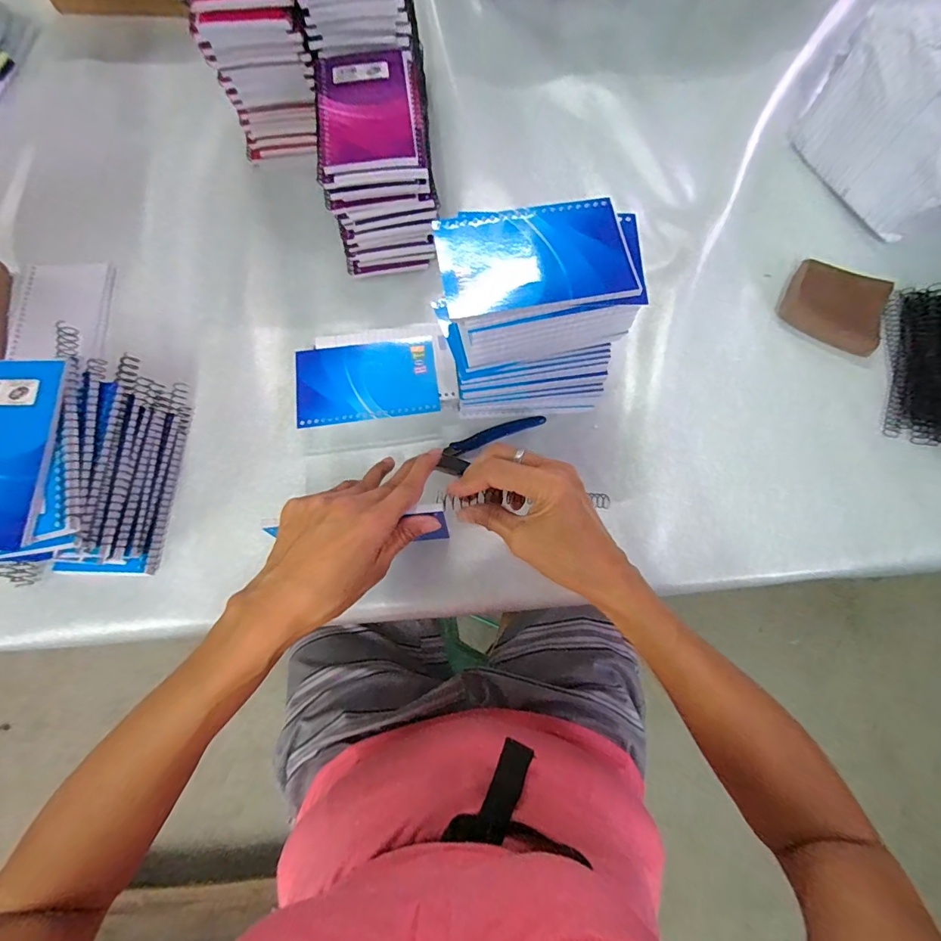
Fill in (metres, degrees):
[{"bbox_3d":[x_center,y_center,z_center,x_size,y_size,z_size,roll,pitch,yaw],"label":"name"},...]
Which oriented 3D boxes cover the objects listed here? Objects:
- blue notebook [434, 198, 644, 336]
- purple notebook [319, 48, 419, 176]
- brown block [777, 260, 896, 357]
[{"bbox_3d":[0.051,-0.147,0.313,0.140,0.011,0.083,-9,78,-2],"label":"blue notebook"},{"bbox_3d":[-0.090,-0.322,0.399,0.079,0.012,0.135,-6,73,-2],"label":"purple notebook"},{"bbox_3d":[0.366,-0.160,0.445,0.098,0.020,0.083,25,74,8],"label":"brown block"}]

